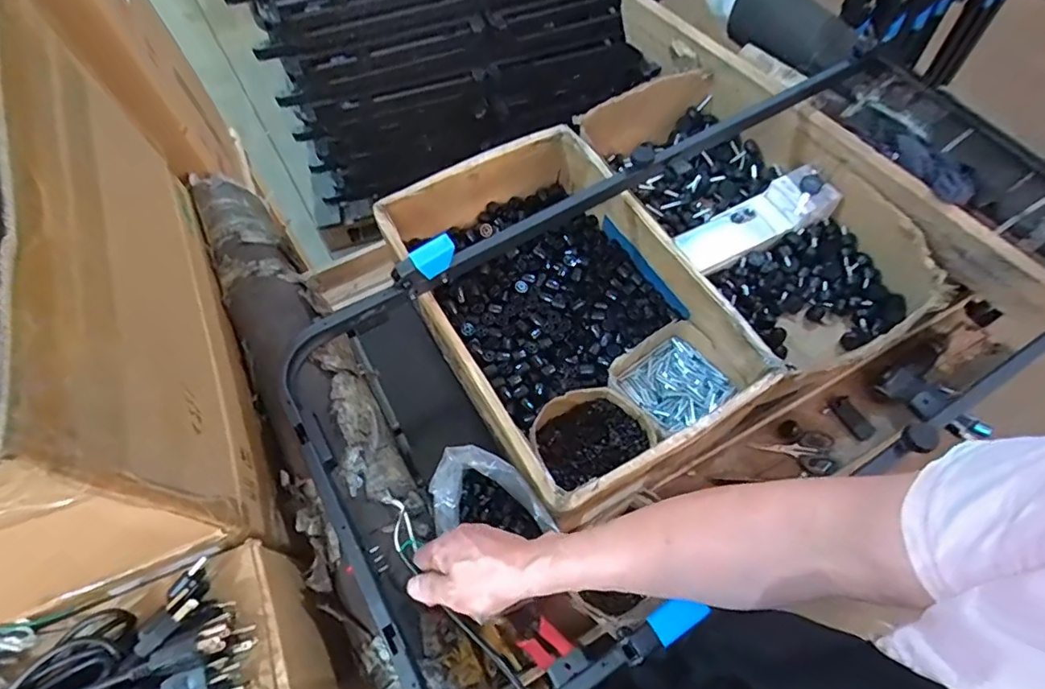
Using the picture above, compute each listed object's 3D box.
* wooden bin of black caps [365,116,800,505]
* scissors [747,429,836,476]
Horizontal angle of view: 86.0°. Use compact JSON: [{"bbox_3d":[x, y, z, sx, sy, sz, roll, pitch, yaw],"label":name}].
[{"bbox_3d":[0.044,-0.069,0.838,0.343,0.160,0.566,-28,66,-13],"label":"wooden bin of black caps"},{"bbox_3d":[0.418,0.161,0.870,0.124,0.017,0.070,7,63,4],"label":"scissors"}]

